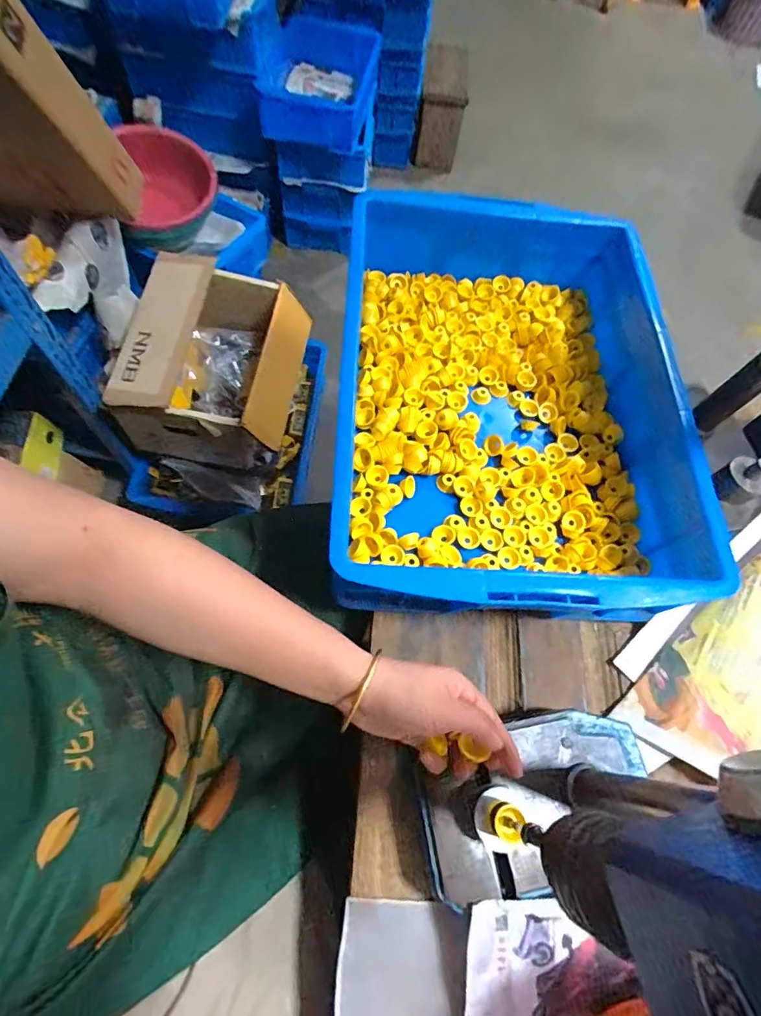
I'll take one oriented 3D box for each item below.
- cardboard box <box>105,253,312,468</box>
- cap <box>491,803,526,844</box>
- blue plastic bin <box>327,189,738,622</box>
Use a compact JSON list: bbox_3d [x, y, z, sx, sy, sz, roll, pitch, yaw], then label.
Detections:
[{"bbox_3d":[-0.309,-0.269,0.932,0.294,0.229,0.311,5,65,-1],"label":"cardboard box"},{"bbox_3d":[0.093,0.230,0.357,0.021,0.012,0.023,1,65,-3],"label":"cap"},{"bbox_3d":[0.138,-0.127,0.549,0.353,0.112,0.497,2,65,-2],"label":"blue plastic bin"}]

